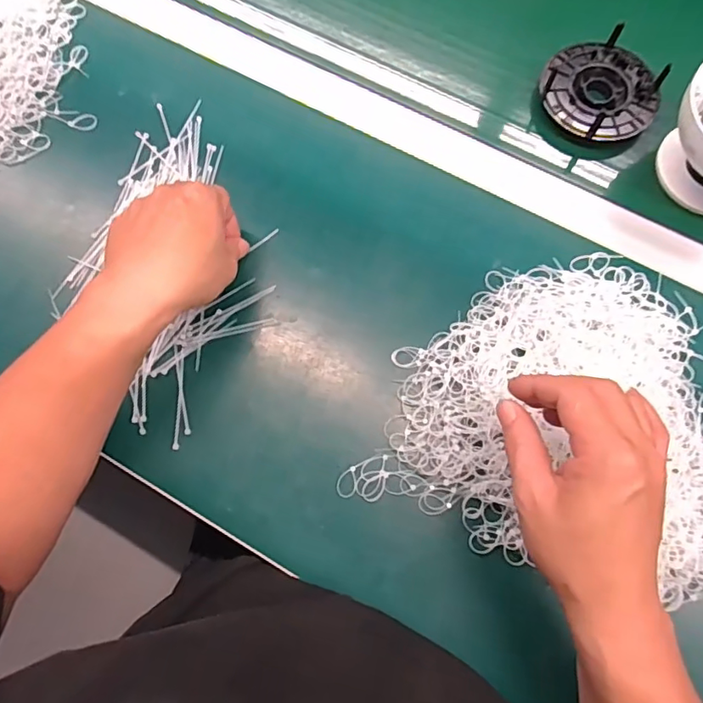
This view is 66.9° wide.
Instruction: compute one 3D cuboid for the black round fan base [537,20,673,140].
[{"bbox_3d":[0.219,-0.228,0.468,0.098,0.038,0.088,38,79,12],"label":"black round fan base"}]

